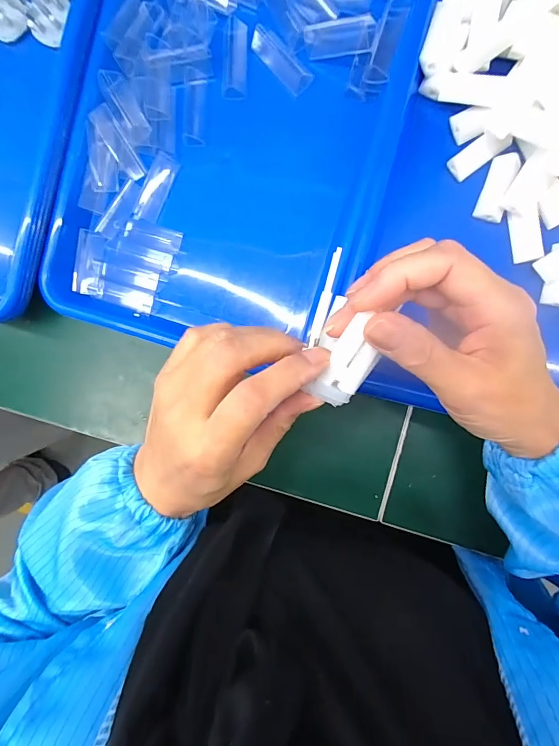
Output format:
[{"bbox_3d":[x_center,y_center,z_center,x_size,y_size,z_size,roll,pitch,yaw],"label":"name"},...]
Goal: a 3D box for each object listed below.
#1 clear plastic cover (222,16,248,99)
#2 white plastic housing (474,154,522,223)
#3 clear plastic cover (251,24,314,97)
[{"bbox_3d":[-0.036,-0.257,0.317,0.021,0.010,0.057,7,93,7],"label":"clear plastic cover"},{"bbox_3d":[0.164,-0.140,0.290,0.019,0.011,0.047,16,94,6],"label":"white plastic housing"},{"bbox_3d":[0.001,-0.249,0.311,0.062,0.006,0.019,45,96,4],"label":"clear plastic cover"}]

